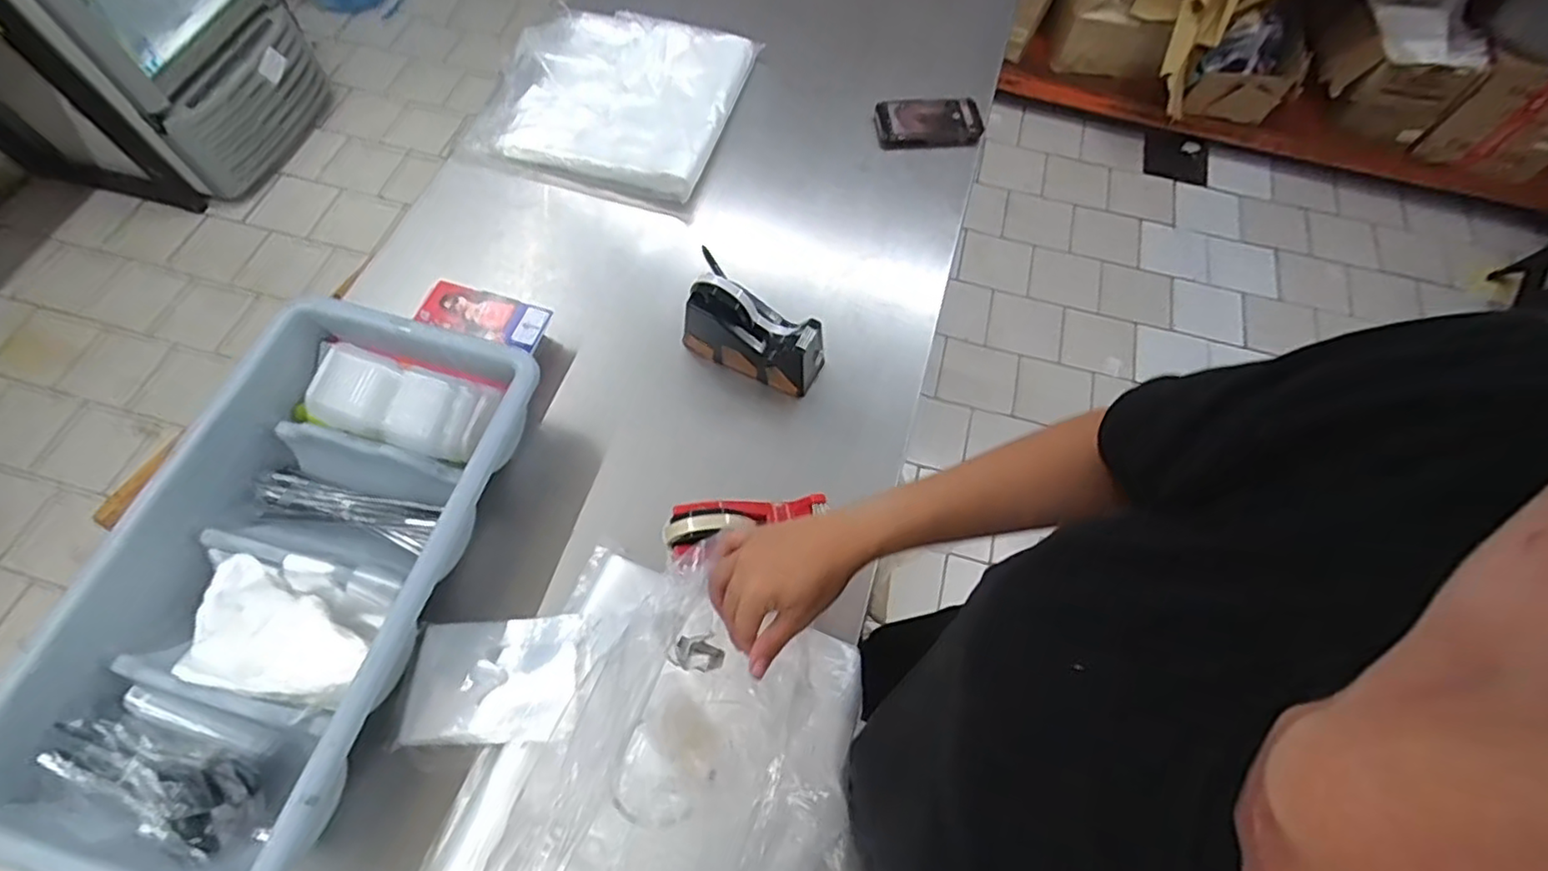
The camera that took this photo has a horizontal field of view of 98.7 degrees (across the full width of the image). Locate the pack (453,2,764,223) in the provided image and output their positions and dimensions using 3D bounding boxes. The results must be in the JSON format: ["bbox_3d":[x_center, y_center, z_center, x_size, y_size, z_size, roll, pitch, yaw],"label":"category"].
[{"bbox_3d":[-0.232,-0.493,0.951,0.346,0.034,0.337,12,64,3],"label":"pack"}]

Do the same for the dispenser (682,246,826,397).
[{"bbox_3d":[-0.023,-0.119,0.745,0.156,0.103,0.062,28,66,11],"label":"dispenser"}]

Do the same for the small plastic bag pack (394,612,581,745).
[{"bbox_3d":[-0.253,0.220,0.603,0.151,0.024,0.102,0,64,-3],"label":"small plastic bag pack"}]

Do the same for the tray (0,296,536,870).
[{"bbox_3d":[-0.447,0.112,0.612,0.291,0.089,0.491,14,64,4],"label":"tray"}]

